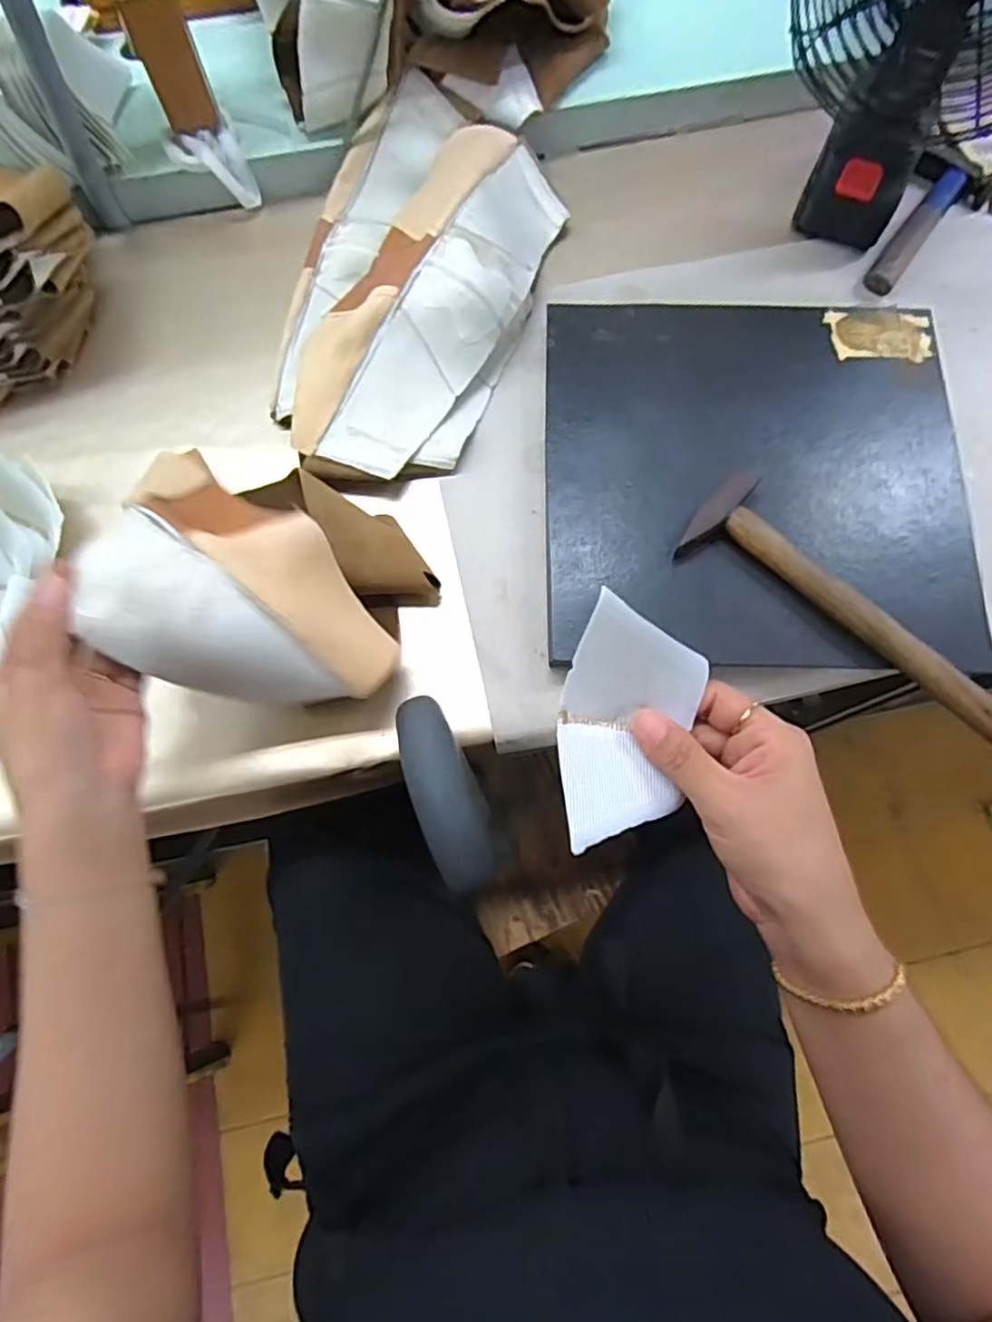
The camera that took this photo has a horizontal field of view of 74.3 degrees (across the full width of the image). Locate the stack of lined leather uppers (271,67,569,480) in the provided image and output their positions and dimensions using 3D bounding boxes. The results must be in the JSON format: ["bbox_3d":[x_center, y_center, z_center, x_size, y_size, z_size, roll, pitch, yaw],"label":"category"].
[{"bbox_3d":[-0.075,-0.307,0.528,0.192,0.062,0.337,17,75,6],"label":"stack of lined leather uppers"}]

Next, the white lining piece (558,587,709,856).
[{"bbox_3d":[0.067,0.028,0.292,0.072,0.052,0.098,8,61,-29],"label":"white lining piece"}]

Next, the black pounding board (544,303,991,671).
[{"bbox_3d":[0.189,-0.142,0.490,0.298,0.021,0.297,1,74,2],"label":"black pounding board"}]

